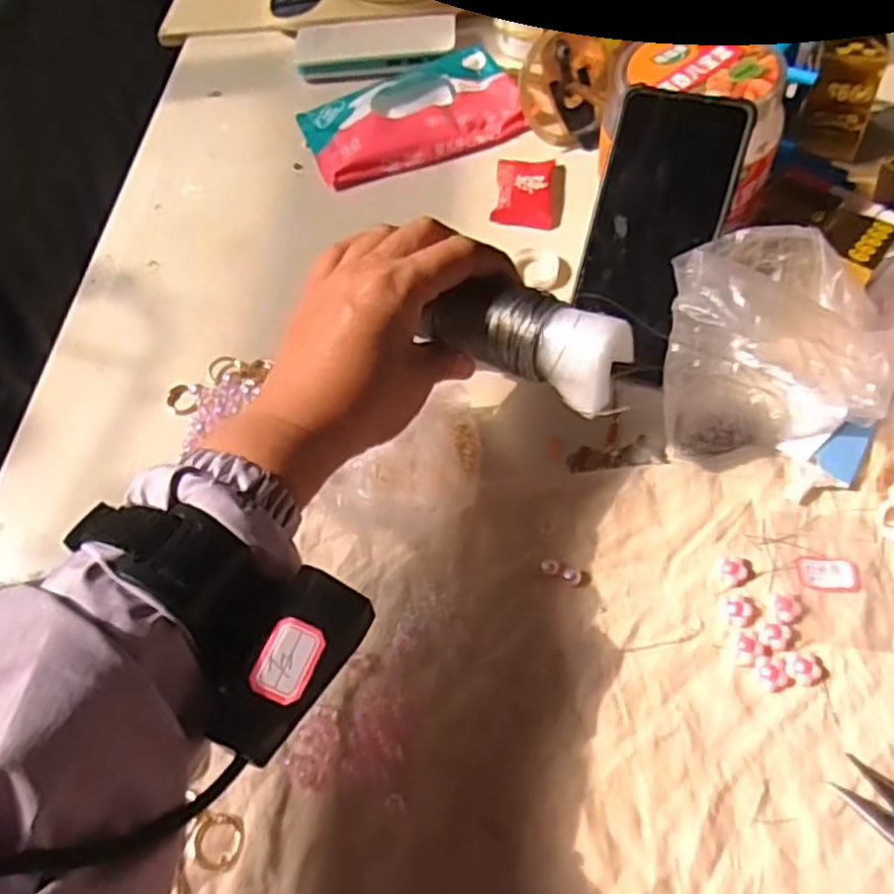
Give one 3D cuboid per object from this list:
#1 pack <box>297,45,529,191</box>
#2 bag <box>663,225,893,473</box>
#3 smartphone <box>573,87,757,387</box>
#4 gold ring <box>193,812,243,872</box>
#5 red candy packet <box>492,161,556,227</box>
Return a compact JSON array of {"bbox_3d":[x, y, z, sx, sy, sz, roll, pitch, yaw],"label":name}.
[{"bbox_3d":[-0.027,-0.268,0.615,0.169,0.031,0.103,-16,55,-6],"label":"pack"},{"bbox_3d":[0.170,-0.052,0.394,0.102,0.112,0.106,28,62,23],"label":"bag"},{"bbox_3d":[0.120,-0.121,0.442,0.072,0.006,0.159,16,101,16],"label":"smartphone"},{"bbox_3d":[-0.101,0.177,0.340,0.023,0.008,0.021,-3,55,4],"label":"gold ring"},{"bbox_3d":[0.056,-0.188,0.554,0.042,0.013,0.069,5,55,9],"label":"red candy packet"}]

